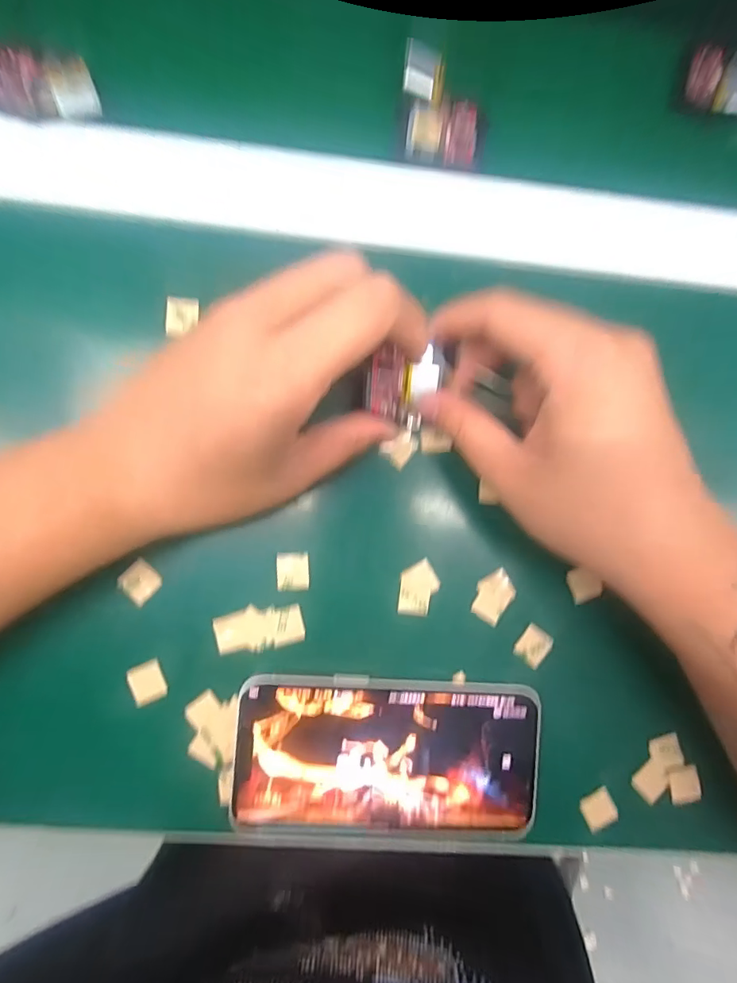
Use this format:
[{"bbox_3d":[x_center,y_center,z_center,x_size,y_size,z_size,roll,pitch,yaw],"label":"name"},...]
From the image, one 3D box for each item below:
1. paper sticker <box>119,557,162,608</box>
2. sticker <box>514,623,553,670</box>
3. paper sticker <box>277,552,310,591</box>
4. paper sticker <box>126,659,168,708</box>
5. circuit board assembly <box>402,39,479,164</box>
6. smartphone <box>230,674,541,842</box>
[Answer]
[{"bbox_3d":[-0.109,0.044,0.226,0.017,0.004,0.017,44,85,-1],"label":"paper sticker"},{"bbox_3d":[0.084,0.078,0.239,0.016,0.004,0.018,36,86,-2],"label":"sticker"},{"bbox_3d":[-0.037,0.040,0.232,0.015,0.004,0.019,0,88,-4],"label":"paper sticker"},{"bbox_3d":[-0.105,0.091,0.225,0.016,0.004,0.018,-23,89,-5],"label":"paper sticker"},{"bbox_3d":[0.037,-0.194,0.238,0.038,0.021,0.044,0,88,-4],"label":"circuit board assembly"},{"bbox_3d":[0.010,0.128,0.228,0.143,0.009,0.073,4,87,-4],"label":"smartphone"}]

